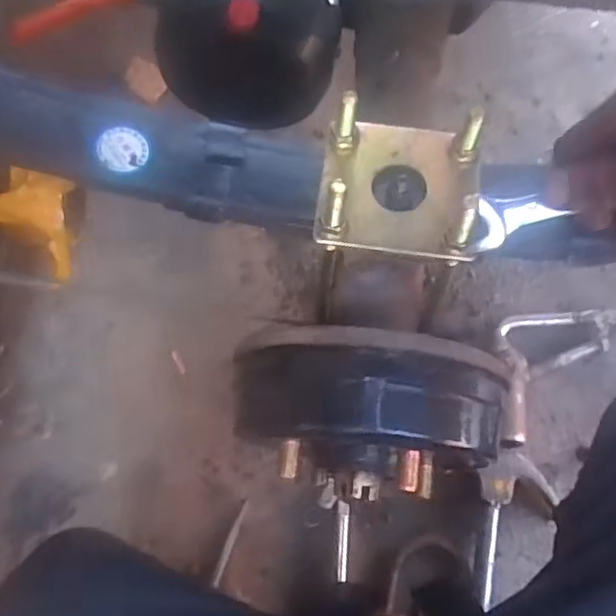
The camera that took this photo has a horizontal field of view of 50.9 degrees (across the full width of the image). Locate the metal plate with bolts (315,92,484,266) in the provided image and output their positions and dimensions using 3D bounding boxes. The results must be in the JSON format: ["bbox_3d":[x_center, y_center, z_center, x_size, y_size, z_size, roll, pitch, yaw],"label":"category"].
[{"bbox_3d":[0.050,-0.070,0.341,0.086,0.042,0.084,6,72,3],"label":"metal plate with bolts"}]

